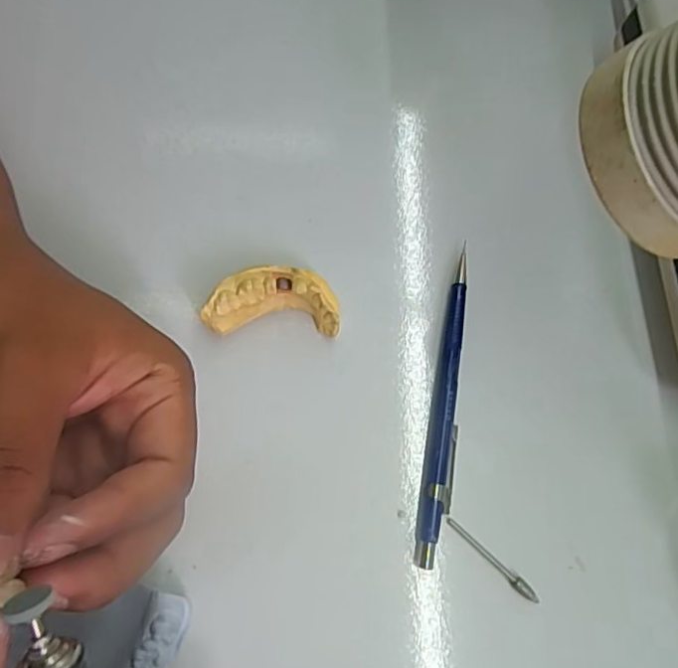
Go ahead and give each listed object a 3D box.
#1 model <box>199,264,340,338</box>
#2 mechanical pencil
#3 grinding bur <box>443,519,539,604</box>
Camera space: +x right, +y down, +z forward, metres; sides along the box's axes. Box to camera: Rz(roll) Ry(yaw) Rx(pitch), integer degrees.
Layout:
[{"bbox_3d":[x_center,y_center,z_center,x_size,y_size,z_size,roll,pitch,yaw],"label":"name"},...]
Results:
[{"bbox_3d":[-0.029,-0.013,0.250,0.056,0.026,0.026,0,73,-3],"label":"model"},{"bbox_3d":[0.047,0.029,0.247,0.012,0.010,0.133,10,73,0],"label":"mechanical pencil"},{"bbox_3d":[0.062,0.091,0.231,0.045,0.004,0.004,41,76,12],"label":"grinding bur"}]

